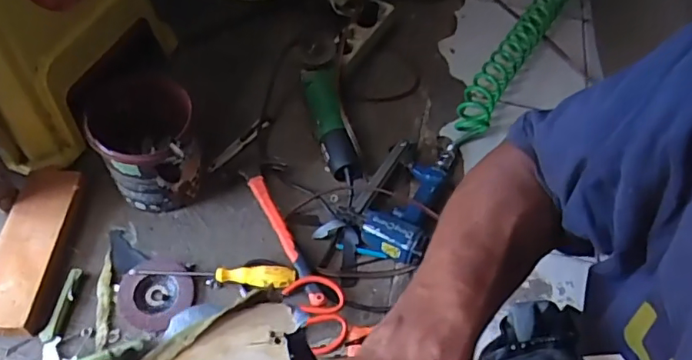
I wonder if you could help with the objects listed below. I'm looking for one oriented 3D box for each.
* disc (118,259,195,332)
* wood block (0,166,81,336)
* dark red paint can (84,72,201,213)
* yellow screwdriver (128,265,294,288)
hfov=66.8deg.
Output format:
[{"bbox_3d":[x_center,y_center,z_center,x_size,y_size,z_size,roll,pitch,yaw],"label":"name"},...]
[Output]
[{"bbox_3d":[-0.262,0.155,0.721,0.087,0.015,0.098,33,59,16],"label":"disc"},{"bbox_3d":[-0.436,0.092,0.731,0.090,0.039,0.245,3,56,-3],"label":"wood block"},{"bbox_3d":[-0.286,-0.053,0.768,0.137,0.174,0.156,-20,60,-18],"label":"dark red paint can"},{"bbox_3d":[-0.183,0.135,0.734,0.221,0.022,0.031,2,56,-4],"label":"yellow screwdriver"}]

